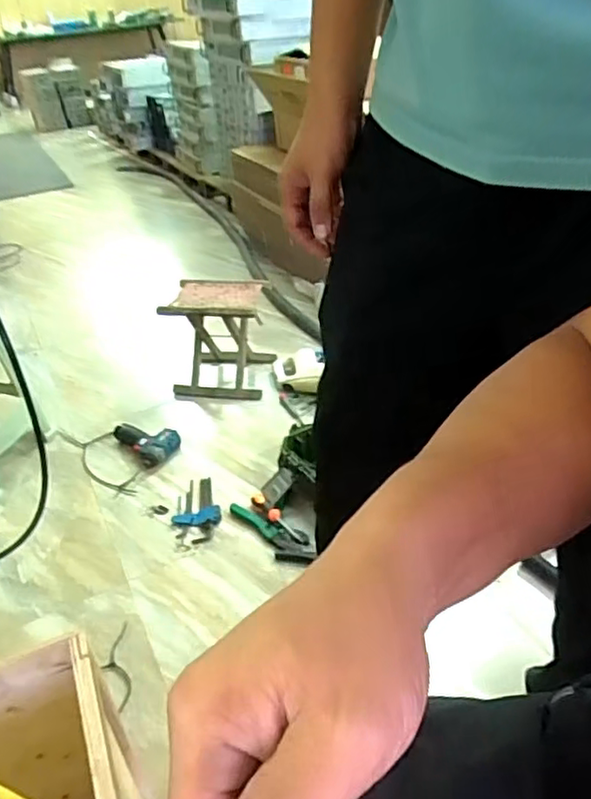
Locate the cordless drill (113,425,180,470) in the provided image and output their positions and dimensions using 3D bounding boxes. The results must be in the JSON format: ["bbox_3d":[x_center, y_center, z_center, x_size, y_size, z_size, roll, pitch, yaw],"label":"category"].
[{"bbox_3d":[-0.394,0.100,1.670,0.117,0.057,0.221,-25,38,-27],"label":"cordless drill"}]

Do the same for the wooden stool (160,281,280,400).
[{"bbox_3d":[-0.226,-0.172,1.848,0.272,0.290,0.232,1,34,11],"label":"wooden stool"}]

